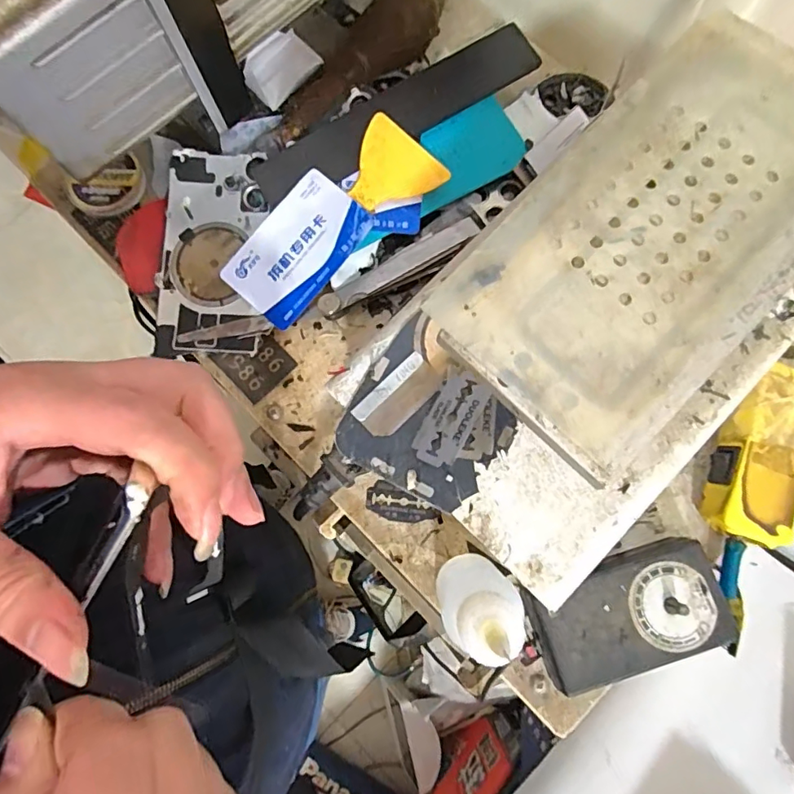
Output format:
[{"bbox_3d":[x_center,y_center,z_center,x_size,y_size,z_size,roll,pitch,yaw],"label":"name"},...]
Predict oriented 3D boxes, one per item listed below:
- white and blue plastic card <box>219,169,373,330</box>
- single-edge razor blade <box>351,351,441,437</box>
[{"bbox_3d":[-0.059,-0.088,0.304,0.052,0.004,0.085,42,91,5],"label":"white and blue plastic card"},{"bbox_3d":[0.001,0.000,0.219,0.038,0.004,0.020,-43,83,-8],"label":"single-edge razor blade"}]

